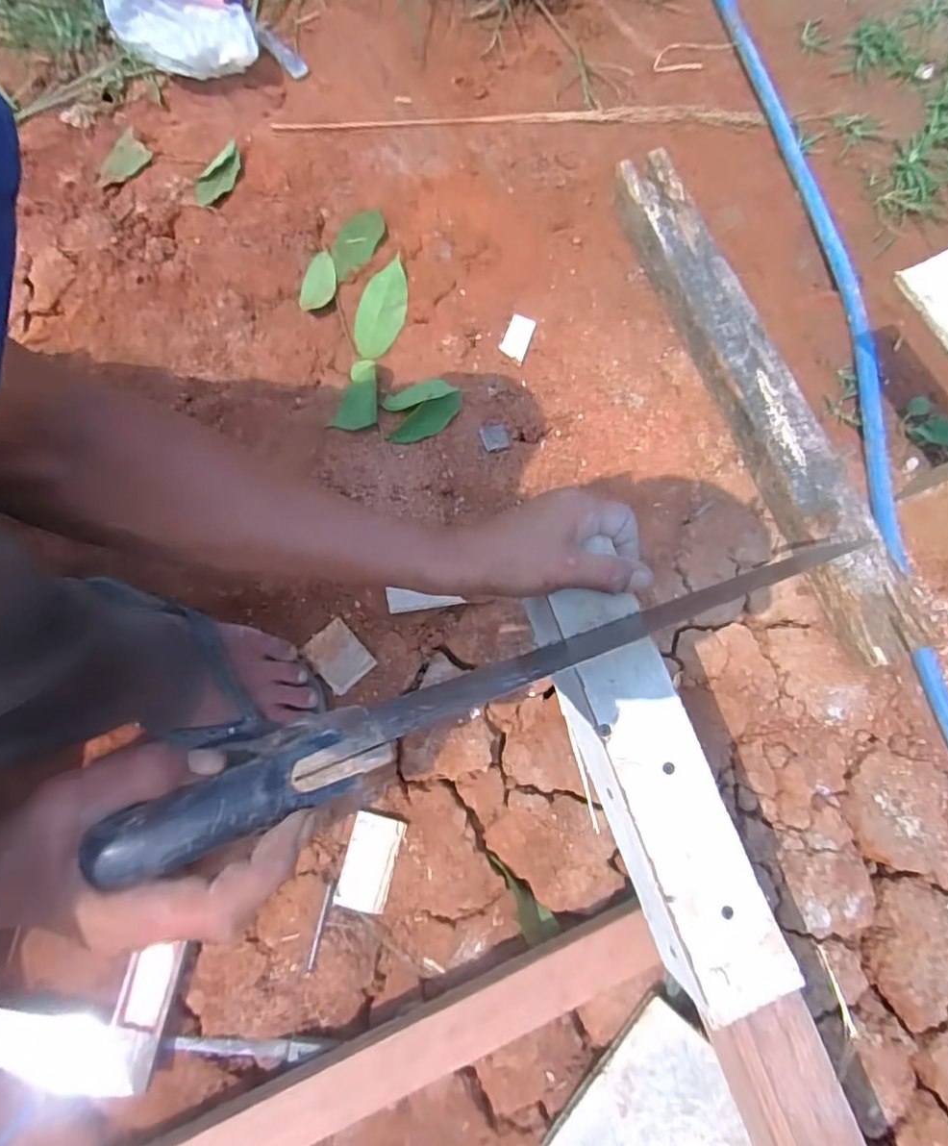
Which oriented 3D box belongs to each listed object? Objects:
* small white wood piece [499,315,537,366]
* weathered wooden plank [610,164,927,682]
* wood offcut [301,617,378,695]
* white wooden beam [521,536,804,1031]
[{"bbox_3d":[0.046,-0.254,0.640,0.031,0.004,0.053,19,80,5],"label":"small white wood piece"},{"bbox_3d":[0.282,-0.179,0.601,0.067,0.059,0.561,-22,79,-3],"label":"weathered wooden plank"},{"bbox_3d":[-0.127,0.079,0.560,0.047,0.013,0.059,-40,81,-6],"label":"wood offcut"},{"bbox_3d":[0.120,0.145,0.402,0.072,0.060,0.274,-22,81,-3],"label":"white wooden beam"}]

